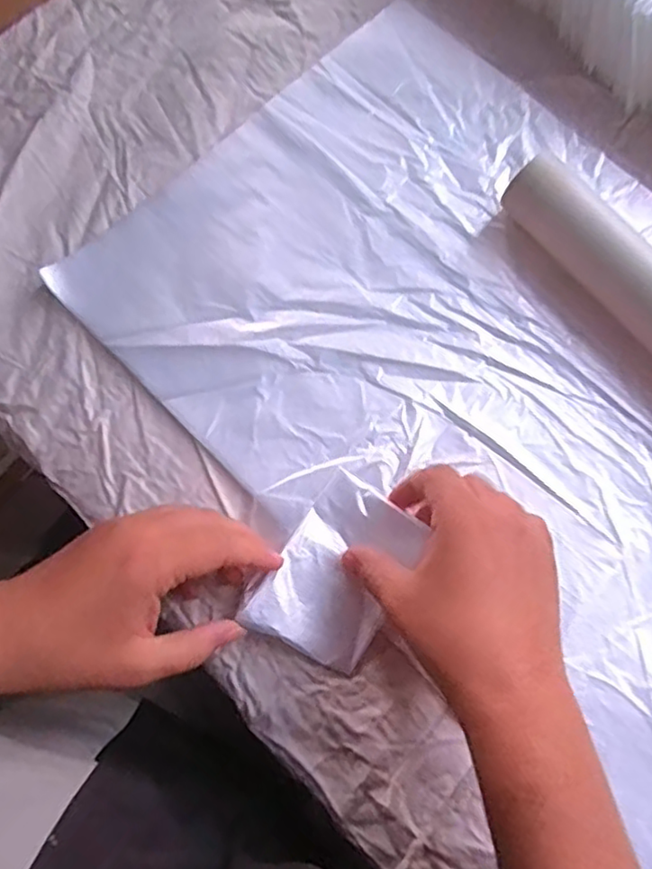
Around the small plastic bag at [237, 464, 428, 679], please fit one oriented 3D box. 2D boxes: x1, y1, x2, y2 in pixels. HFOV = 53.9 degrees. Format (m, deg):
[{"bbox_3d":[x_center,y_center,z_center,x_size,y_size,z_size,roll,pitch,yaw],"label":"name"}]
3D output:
[{"bbox_3d":[0.007,0.072,0.333,0.064,0.016,0.091,34,77,9],"label":"small plastic bag"}]

